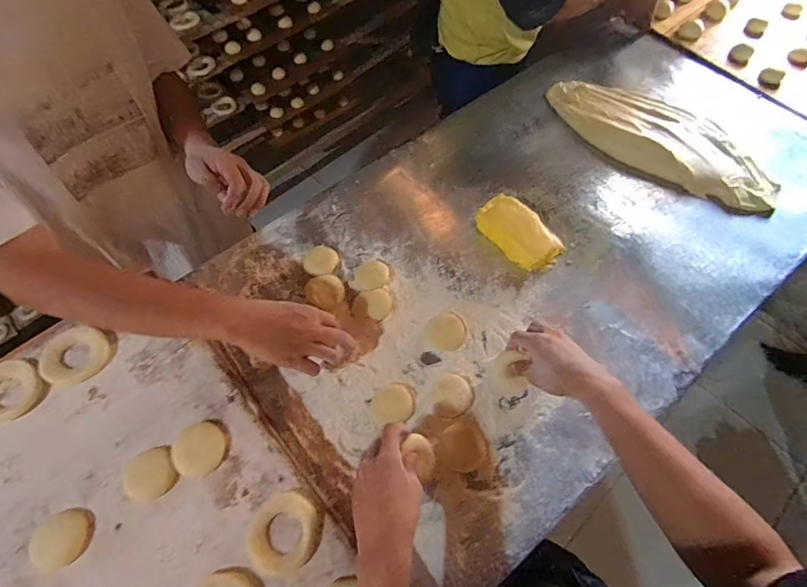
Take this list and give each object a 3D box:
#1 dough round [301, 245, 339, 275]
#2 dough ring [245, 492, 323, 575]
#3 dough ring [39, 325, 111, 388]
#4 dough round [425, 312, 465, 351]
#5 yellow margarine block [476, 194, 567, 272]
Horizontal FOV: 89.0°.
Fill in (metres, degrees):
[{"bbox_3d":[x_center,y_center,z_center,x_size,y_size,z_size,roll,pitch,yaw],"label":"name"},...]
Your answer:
[{"bbox_3d":[-0.139,-0.055,0.693,0.058,0.013,0.059,-1,63,1],"label":"dough round"},{"bbox_3d":[-0.134,0.274,0.472,0.081,0.013,0.077,-1,63,1],"label":"dough ring"},{"bbox_3d":[-0.452,0.084,0.566,0.083,0.011,0.080,-1,63,1],"label":"dough ring"},{"bbox_3d":[0.067,0.059,0.635,0.058,0.004,0.059,-1,63,1],"label":"dough round"},{"bbox_3d":[0.198,-0.107,0.700,0.087,0.041,0.155,-37,68,-16],"label":"yellow margarine block"}]

